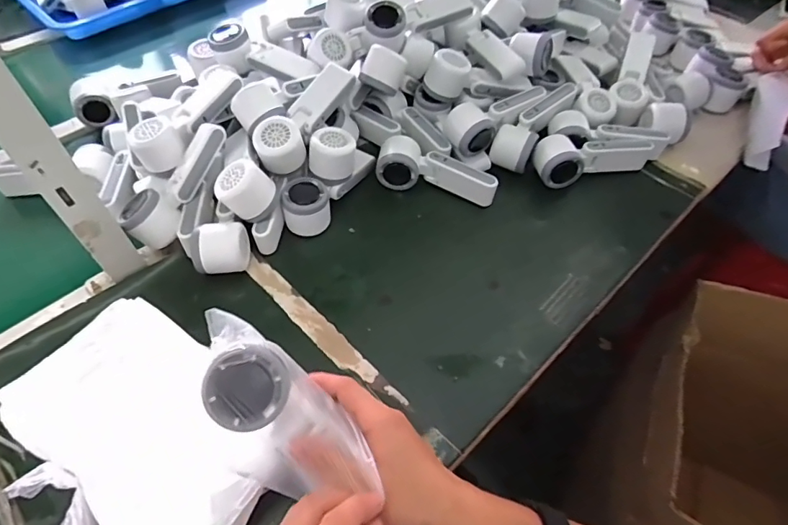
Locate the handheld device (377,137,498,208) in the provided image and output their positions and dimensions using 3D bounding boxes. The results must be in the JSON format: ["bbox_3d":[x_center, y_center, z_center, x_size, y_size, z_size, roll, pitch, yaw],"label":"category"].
[{"bbox_3d":[0.060,-0.127,0.659,0.159,0.051,0.067,6,53,5],"label":"handheld device"}]

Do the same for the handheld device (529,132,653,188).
[{"bbox_3d":[0.286,-0.154,0.679,0.176,0.056,0.058,-14,54,-10],"label":"handheld device"}]

